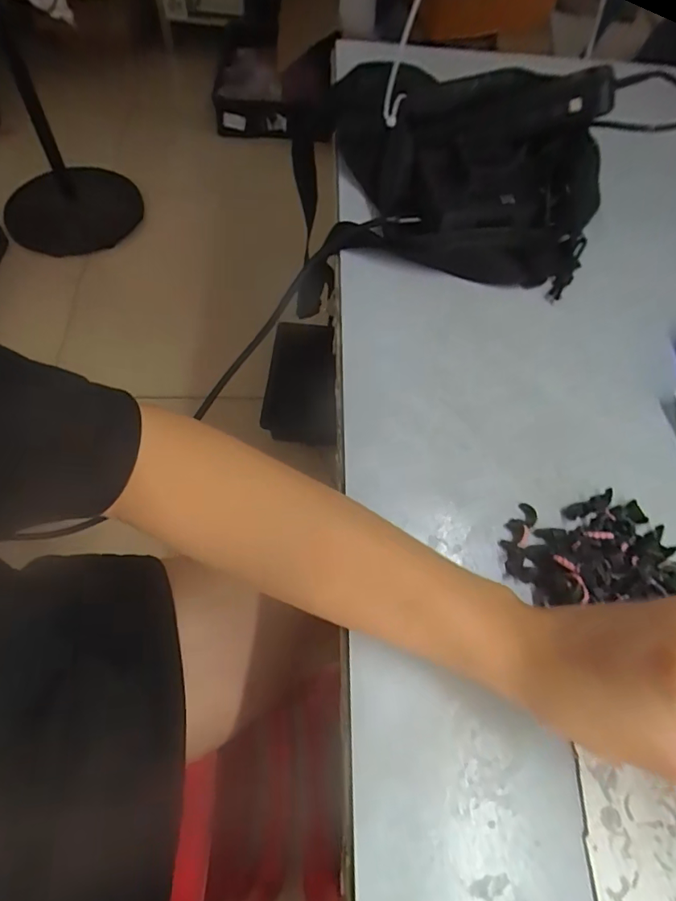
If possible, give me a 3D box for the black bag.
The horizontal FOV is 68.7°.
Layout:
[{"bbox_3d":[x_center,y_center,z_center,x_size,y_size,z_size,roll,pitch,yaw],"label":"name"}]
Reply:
[{"bbox_3d":[0.092,-0.234,0.388,0.236,0.095,0.185,6,62,1],"label":"black bag"}]

